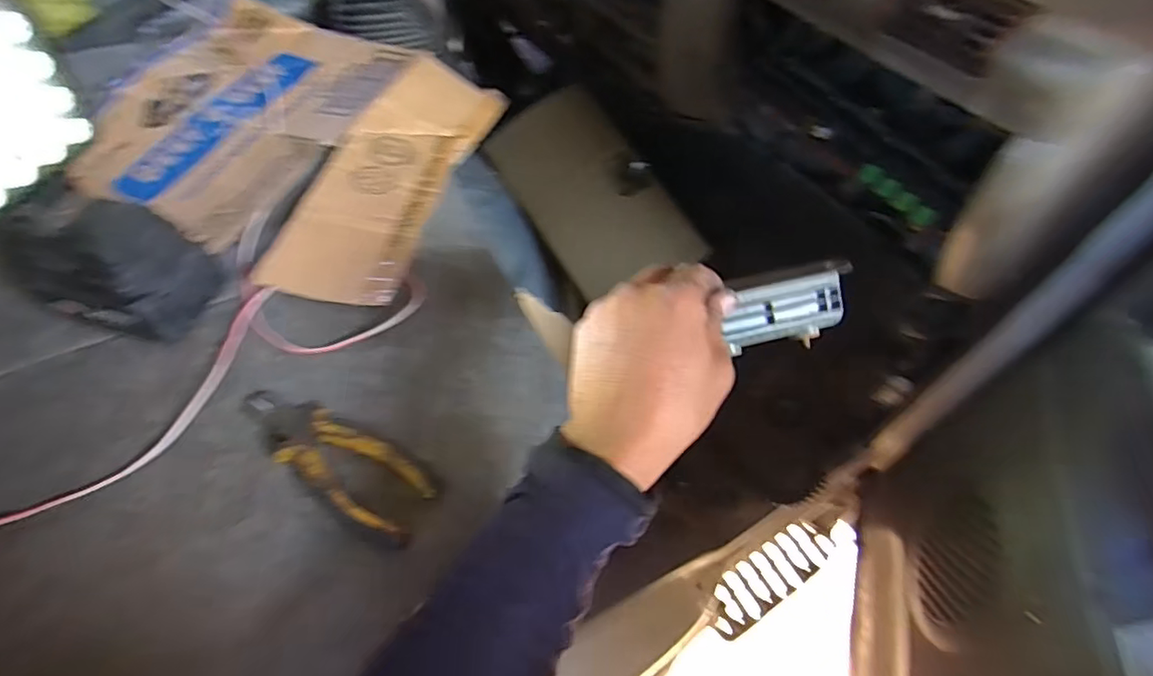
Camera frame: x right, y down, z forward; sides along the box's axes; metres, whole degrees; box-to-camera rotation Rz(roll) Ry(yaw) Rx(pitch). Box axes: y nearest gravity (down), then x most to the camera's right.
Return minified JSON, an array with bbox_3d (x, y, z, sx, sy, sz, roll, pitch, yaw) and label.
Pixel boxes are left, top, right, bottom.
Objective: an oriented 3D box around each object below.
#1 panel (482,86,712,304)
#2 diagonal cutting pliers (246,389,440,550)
[{"bbox_3d":[0.020,-0.210,0.812,0.181,0.021,0.322,-36,86,7],"label":"panel"},{"bbox_3d":[-0.168,0.078,0.371,0.163,0.019,0.052,29,60,17],"label":"diagonal cutting pliers"}]

